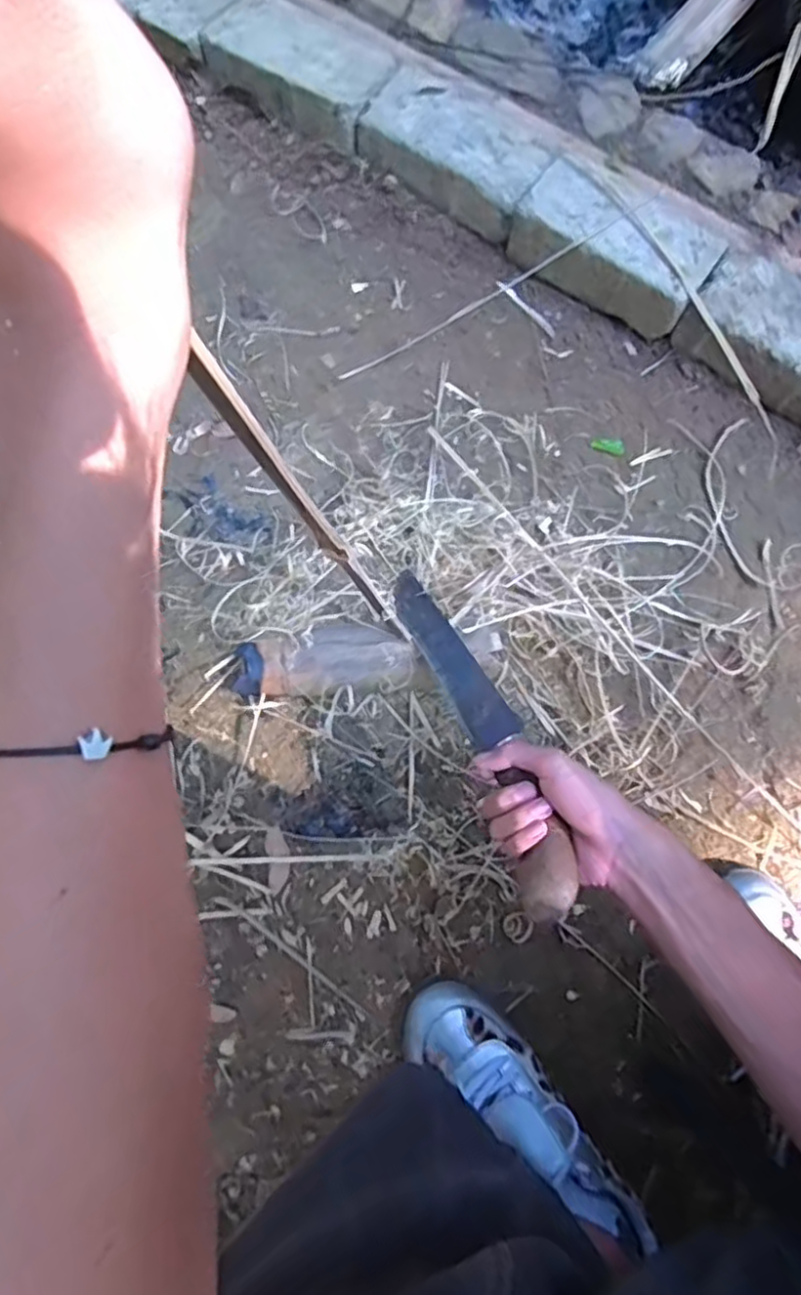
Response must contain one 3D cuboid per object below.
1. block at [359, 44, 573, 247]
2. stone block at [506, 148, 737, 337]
[{"bbox_3d":[0.076,-0.585,0.805,0.211,0.079,0.162,28,77,7],"label":"block"},{"bbox_3d":[0.238,-0.447,0.770,0.213,0.077,0.115,33,78,8],"label":"stone block"}]

